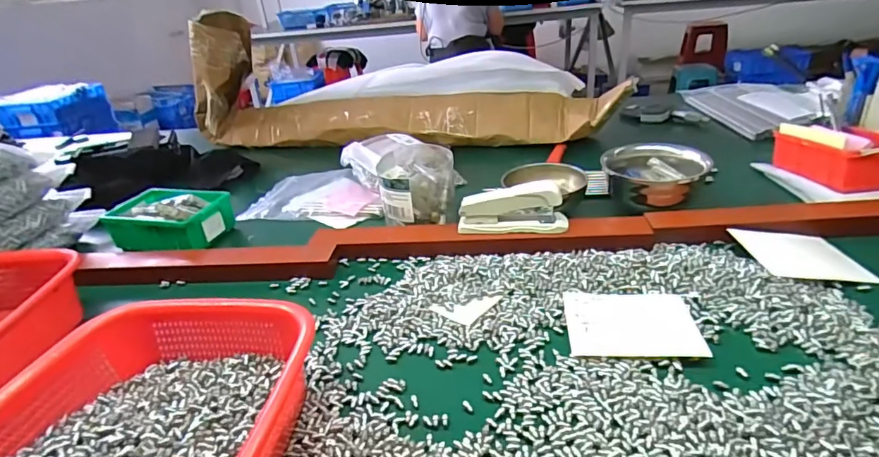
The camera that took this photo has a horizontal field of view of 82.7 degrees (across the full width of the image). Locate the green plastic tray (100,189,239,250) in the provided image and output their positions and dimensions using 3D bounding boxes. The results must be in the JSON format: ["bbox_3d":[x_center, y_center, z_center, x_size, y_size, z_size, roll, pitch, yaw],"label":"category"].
[{"bbox_3d":[-0.374,-0.013,0.698,0.150,0.052,0.101,7,30,22],"label":"green plastic tray"}]

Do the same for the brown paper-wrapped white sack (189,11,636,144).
[{"bbox_3d":[-0.079,-0.281,0.945,0.806,0.229,0.167,2,29,14],"label":"brown paper-wrapped white sack"}]

